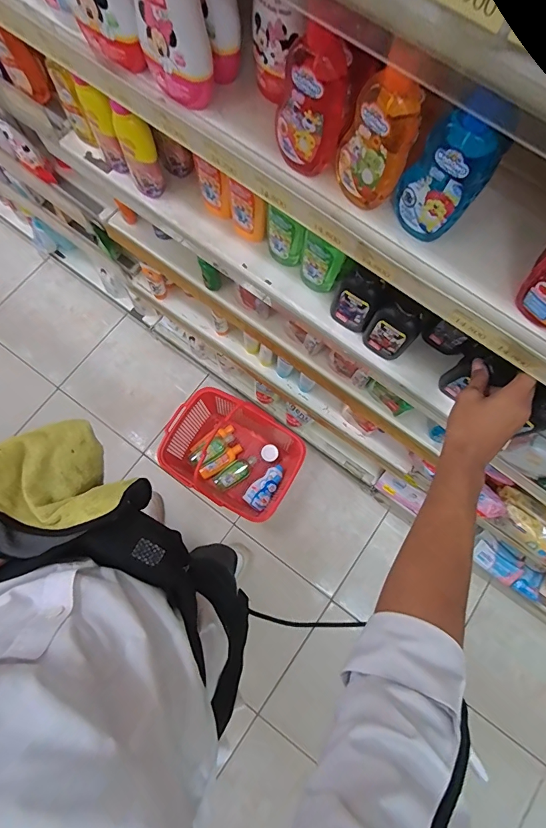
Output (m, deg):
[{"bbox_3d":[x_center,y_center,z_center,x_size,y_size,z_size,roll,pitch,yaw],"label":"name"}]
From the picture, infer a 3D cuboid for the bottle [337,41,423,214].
[{"bbox_3d":[0.098,-0.261,0.377,0.065,0.134,0.036,24,77,4],"label":"bottle"}]

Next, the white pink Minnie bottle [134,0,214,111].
[{"bbox_3d":[-0.101,-0.394,0.401,0.061,0.134,0.060,-19,78,-6],"label":"white pink Minnie bottle"}]

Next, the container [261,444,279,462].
[{"bbox_3d":[-0.010,0.133,1.369,0.058,0.024,0.057,0,77,-2],"label":"container"}]

